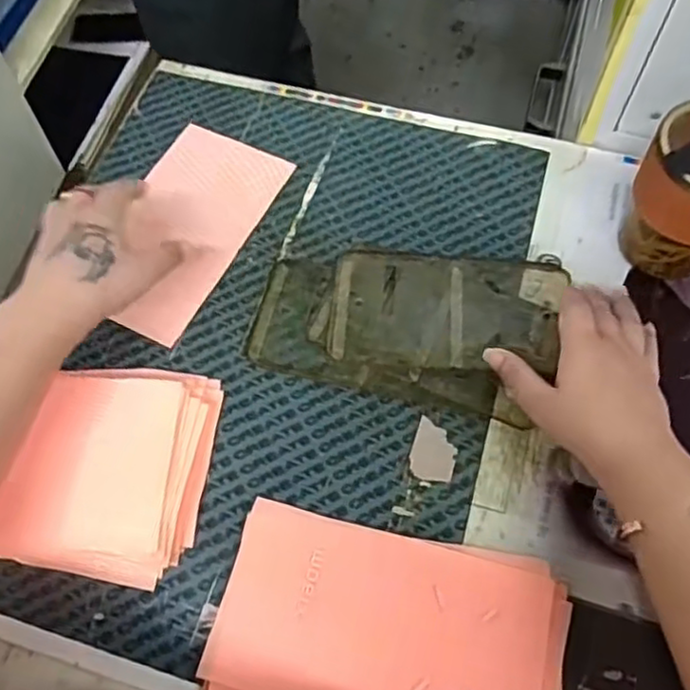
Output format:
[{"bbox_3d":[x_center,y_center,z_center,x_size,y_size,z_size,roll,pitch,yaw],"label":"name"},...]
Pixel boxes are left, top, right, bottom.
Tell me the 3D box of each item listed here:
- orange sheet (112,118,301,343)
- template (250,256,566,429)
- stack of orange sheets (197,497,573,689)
[{"bbox_3d":[-0.130,-0.097,0.543,0.107,0.010,0.199,22,67,12],"label":"orange sheet"},{"bbox_3d":[0.046,-0.020,0.496,0.214,0.008,0.129,12,62,7],"label":"template"},{"bbox_3d":[0.026,0.172,0.390,0.201,0.011,0.122,13,62,7],"label":"stack of orange sheets"}]

